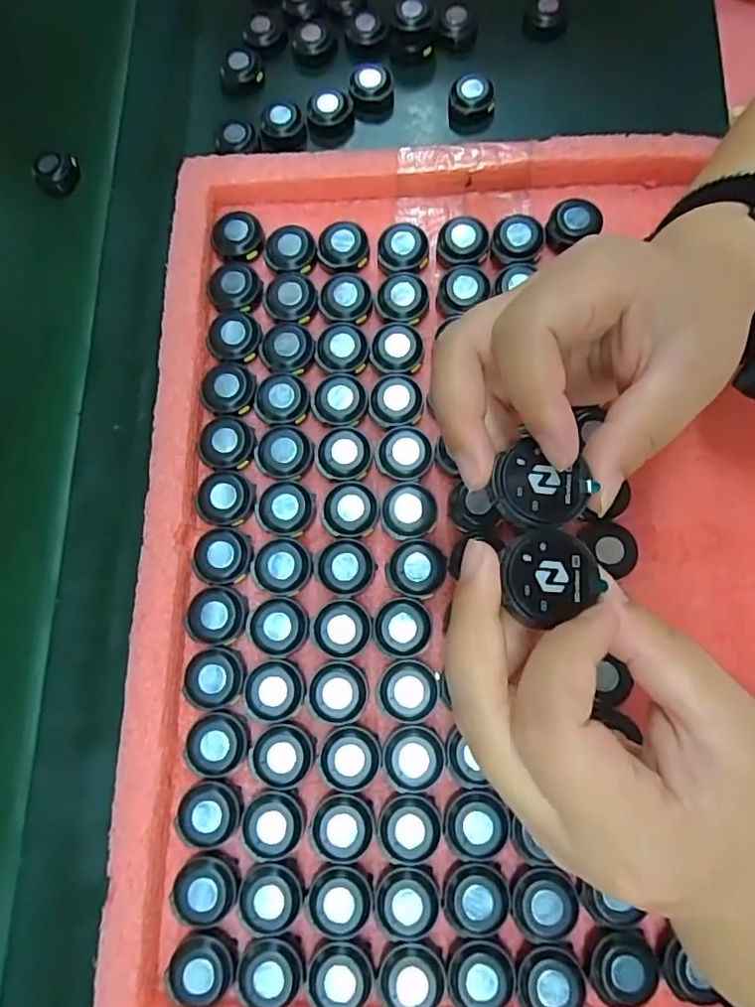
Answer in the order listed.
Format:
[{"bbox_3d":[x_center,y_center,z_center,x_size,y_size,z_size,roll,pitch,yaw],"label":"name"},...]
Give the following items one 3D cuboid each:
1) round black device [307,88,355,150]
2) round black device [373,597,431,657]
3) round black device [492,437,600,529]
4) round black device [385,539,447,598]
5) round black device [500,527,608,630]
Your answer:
[{"bbox_3d":[-0.031,-0.254,0.371,0.030,0.017,0.033,-1,78,6],"label":"round black device"},{"bbox_3d":[0.012,0.062,0.283,0.028,0.007,0.028,0,77,1],"label":"round black device"},{"bbox_3d":[0.050,-0.005,0.176,0.028,0.004,0.027,0,77,1],"label":"round black device"},{"bbox_3d":[0.020,0.033,0.290,0.030,0.012,0.028,1,77,2],"label":"round black device"},{"bbox_3d":[0.051,0.021,0.166,0.028,0.004,0.027,-5,77,0],"label":"round black device"}]

